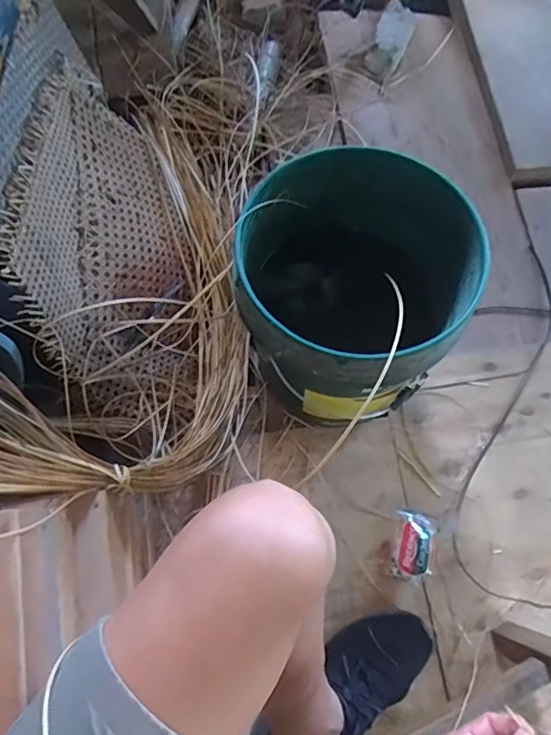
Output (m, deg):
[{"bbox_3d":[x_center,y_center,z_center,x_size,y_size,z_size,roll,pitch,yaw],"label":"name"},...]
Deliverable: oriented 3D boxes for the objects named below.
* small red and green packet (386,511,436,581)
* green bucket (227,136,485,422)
[{"bbox_3d":[0.207,0.268,0.806,0.058,0.026,0.097,11,72,-2],"label":"small red and green packet"},{"bbox_3d":[0.095,-0.086,0.761,0.281,0.319,0.288,2,72,-5],"label":"green bucket"}]

